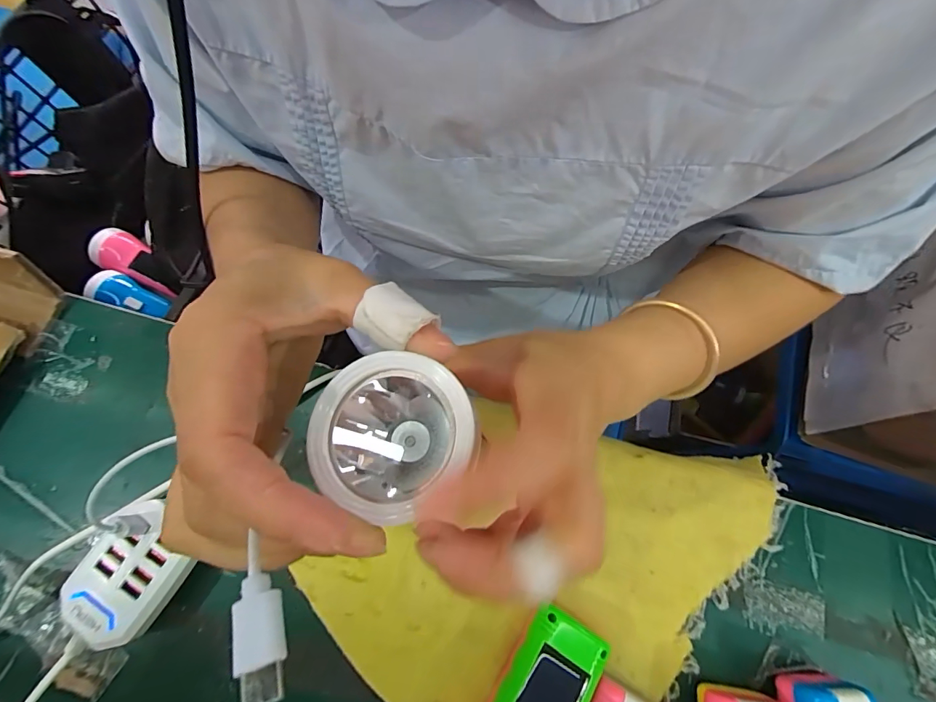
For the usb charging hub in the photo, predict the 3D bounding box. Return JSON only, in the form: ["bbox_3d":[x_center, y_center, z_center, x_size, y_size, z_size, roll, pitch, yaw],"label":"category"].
[{"bbox_3d":[-0.192,0.131,0.252,0.051,0.027,0.073,23,76,6],"label":"usb charging hub"}]

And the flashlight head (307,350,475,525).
[{"bbox_3d":[-0.025,0.027,0.145,0.049,0.031,0.048,0,75,0],"label":"flashlight head"}]

